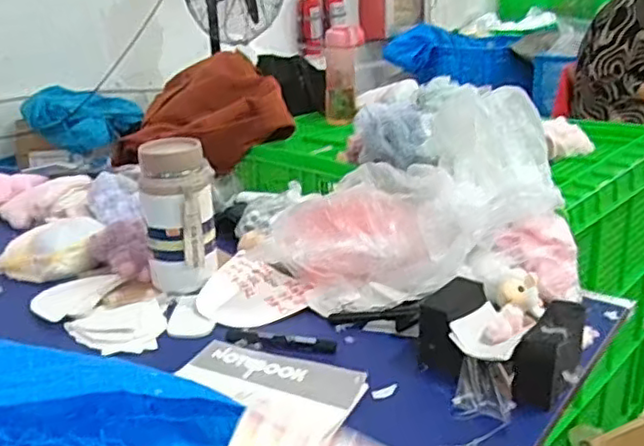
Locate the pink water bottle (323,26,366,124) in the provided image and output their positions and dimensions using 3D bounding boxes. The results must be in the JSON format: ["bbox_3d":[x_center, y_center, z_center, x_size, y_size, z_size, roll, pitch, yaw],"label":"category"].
[{"bbox_3d":[0.052,-0.336,1.485,0.088,0.211,0.074,-2,21,-1],"label":"pink water bottle"}]

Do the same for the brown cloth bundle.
[{"bbox_3d":[-0.270,-0.238,1.370,0.344,0.178,0.315,-8,22,-15],"label":"brown cloth bundle"}]

